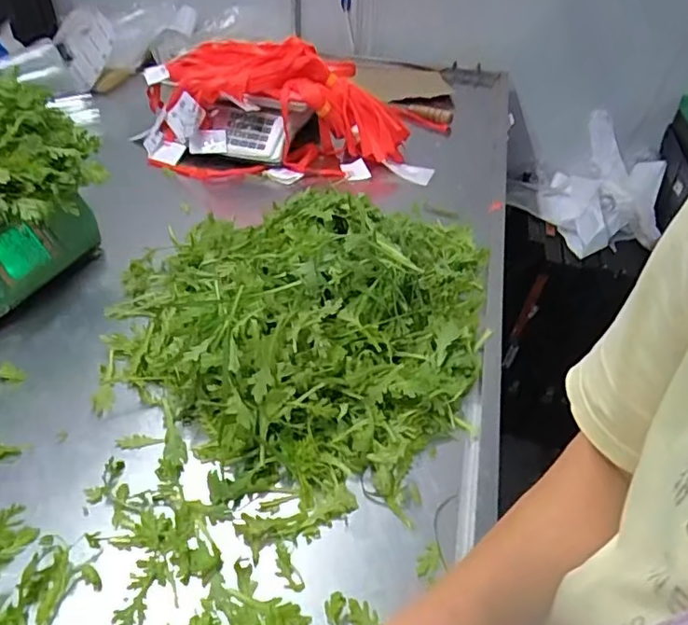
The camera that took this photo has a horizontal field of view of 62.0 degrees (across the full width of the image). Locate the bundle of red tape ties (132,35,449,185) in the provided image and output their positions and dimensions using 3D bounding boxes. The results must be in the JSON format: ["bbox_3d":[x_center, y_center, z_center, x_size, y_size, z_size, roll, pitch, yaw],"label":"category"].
[{"bbox_3d":[-0.073,-0.372,1.027,0.547,0.188,0.293,-3,39,-8],"label":"bundle of red tape ties"}]

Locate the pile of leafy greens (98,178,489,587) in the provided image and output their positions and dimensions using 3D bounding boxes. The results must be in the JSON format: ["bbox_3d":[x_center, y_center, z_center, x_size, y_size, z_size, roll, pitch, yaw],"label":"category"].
[{"bbox_3d":[-0.027,-0.028,0.658,0.416,0.110,0.491,30,46,29],"label":"pile of leafy greens"}]

